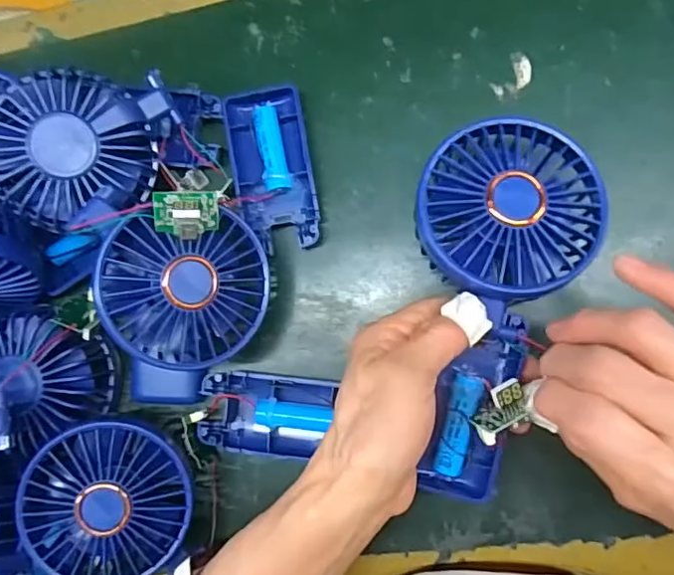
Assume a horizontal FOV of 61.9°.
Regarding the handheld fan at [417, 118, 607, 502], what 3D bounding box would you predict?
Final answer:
[{"bbox_3d":[0.074,0.012,0.261,0.079,0.050,0.179,8,91,10],"label":"handheld fan"}]

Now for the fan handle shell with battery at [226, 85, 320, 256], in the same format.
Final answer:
[{"bbox_3d":[-0.035,-0.068,0.325,0.043,0.017,0.091,-11,86,9],"label":"fan handle shell with battery"}]

